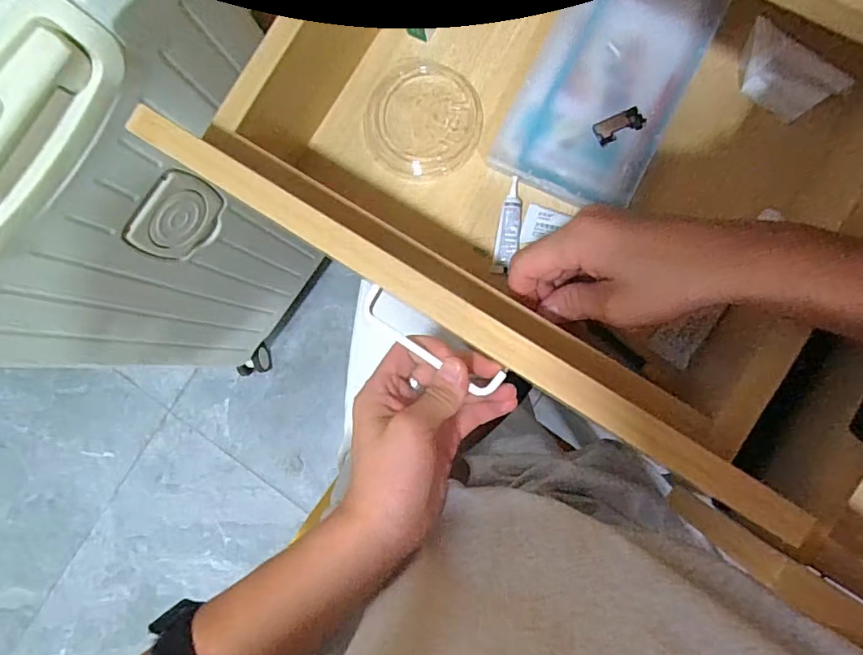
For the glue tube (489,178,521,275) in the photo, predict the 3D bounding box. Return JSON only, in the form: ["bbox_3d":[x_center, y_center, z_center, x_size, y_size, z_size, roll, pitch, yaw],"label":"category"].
[{"bbox_3d":[0.057,-0.073,0.369,0.016,0.008,0.068,11,86,5],"label":"glue tube"}]

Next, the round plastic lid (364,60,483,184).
[{"bbox_3d":[-0.007,-0.159,0.389,0.085,0.004,0.090,0,86,4],"label":"round plastic lid"}]

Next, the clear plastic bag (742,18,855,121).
[{"bbox_3d":[0.245,-0.177,0.357,0.071,0.013,0.043,44,90,6],"label":"clear plastic bag"}]

